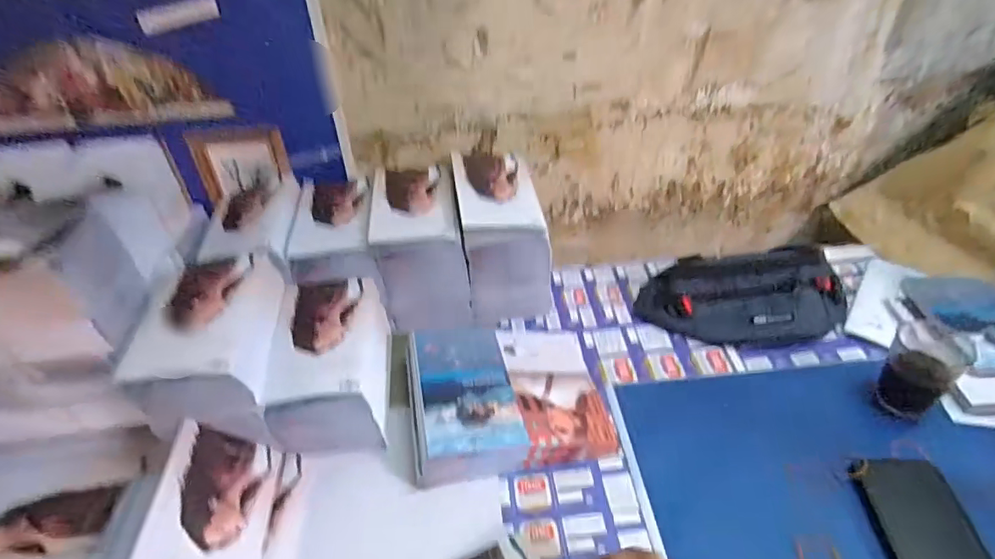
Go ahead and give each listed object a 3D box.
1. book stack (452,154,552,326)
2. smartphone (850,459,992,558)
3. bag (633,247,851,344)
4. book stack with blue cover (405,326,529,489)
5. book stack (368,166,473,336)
[{"bbox_3d":[0.004,-0.062,0.740,0.107,0.165,0.174,-7,39,-3],"label":"book stack"},{"bbox_3d":[0.381,0.234,0.457,0.079,0.013,0.164,1,42,6],"label":"smartphone"},{"bbox_3d":[0.326,0.019,0.695,0.264,0.059,0.128,-5,37,-1],"label":"bag"},{"bbox_3d":[-0.040,0.130,0.590,0.114,0.048,0.196,-10,39,-7],"label":"book stack with blue cover"},{"bbox_3d":[-0.109,-0.049,0.740,0.109,0.149,0.179,-9,39,-6],"label":"book stack"}]

